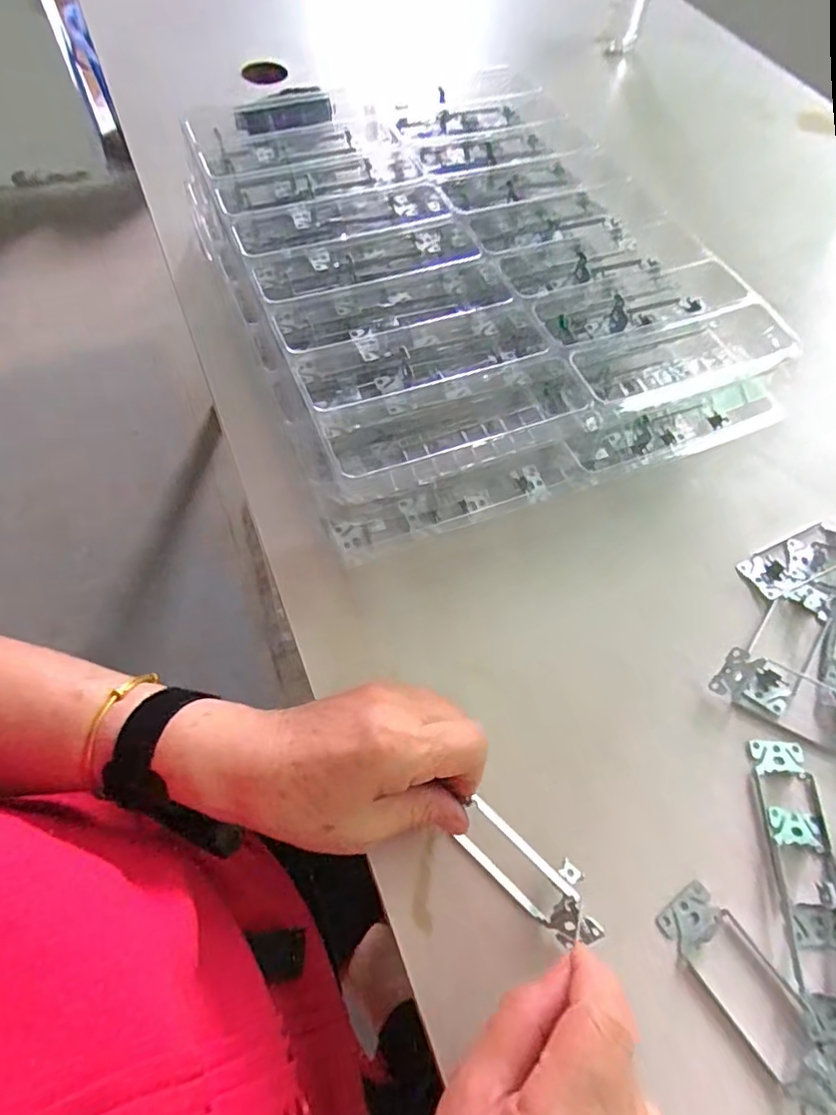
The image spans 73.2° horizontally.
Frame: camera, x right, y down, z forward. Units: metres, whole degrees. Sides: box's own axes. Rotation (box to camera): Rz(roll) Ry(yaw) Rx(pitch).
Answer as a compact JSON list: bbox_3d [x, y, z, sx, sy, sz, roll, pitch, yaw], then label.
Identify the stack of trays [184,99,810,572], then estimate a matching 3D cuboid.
[{"bbox_3d":[0.031,-0.235,0.454,0.348,0.059,0.428,-17,64,-11],"label":"stack of trays"}]

